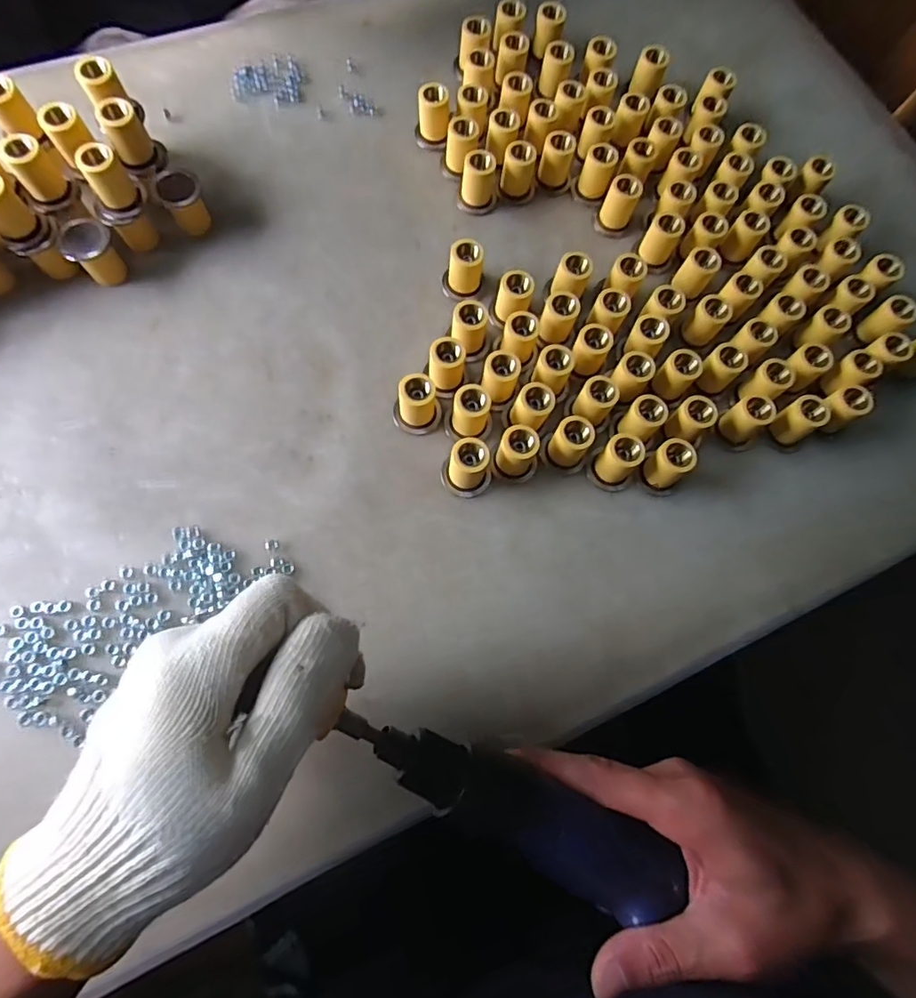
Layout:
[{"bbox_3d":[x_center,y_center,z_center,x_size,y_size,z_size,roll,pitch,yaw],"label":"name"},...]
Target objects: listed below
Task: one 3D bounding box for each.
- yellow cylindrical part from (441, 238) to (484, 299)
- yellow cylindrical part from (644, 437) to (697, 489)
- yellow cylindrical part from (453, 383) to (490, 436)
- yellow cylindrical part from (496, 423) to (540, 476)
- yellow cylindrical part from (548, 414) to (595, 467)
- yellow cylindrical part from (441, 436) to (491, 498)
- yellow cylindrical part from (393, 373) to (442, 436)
[{"bbox_3d":[0.003,-0.155,0.360,0.027,0.033,0.022,0,75,-4],"label":"yellow cylindrical part"},{"bbox_3d":[0.128,-0.020,0.329,0.026,0.033,0.021,-38,80,-12],"label":"yellow cylindrical part"},{"bbox_3d":[0.008,-0.053,0.330,0.022,0.032,0.025,0,75,-4],"label":"yellow cylindrical part"},{"bbox_3d":[0.035,-0.028,0.323,0.021,0.033,0.024,15,74,1],"label":"yellow cylindrical part"},{"bbox_3d":[0.069,-0.034,0.327,0.020,0.036,0.023,34,75,6],"label":"yellow cylindrical part"},{"bbox_3d":[0.006,-0.018,0.317,0.027,0.029,0.026,1,75,-3],"label":"yellow cylindrical part"},{"bbox_3d":[-0.025,-0.058,0.327,0.030,0.031,0.024,-5,75,-5],"label":"yellow cylindrical part"}]

